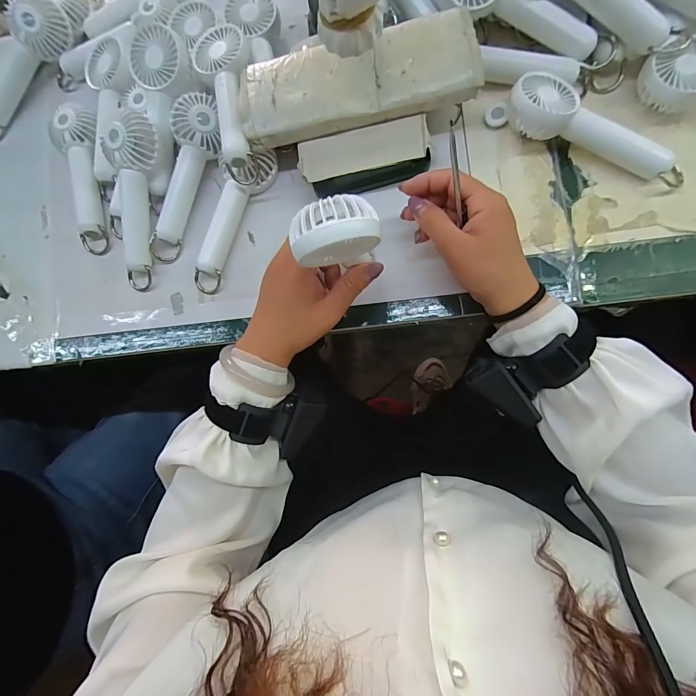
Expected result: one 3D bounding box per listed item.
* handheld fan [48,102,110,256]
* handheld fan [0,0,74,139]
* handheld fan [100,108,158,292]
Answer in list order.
[{"bbox_3d":[-0.290,-0.184,0.394,0.048,0.031,0.162,-8,83,7],"label":"handheld fan"},{"bbox_3d":[-0.376,-0.311,0.410,0.170,0.047,0.053,-40,80,16],"label":"handheld fan"},{"bbox_3d":[-0.212,-0.143,0.363,0.045,0.030,0.165,8,106,9],"label":"handheld fan"}]

